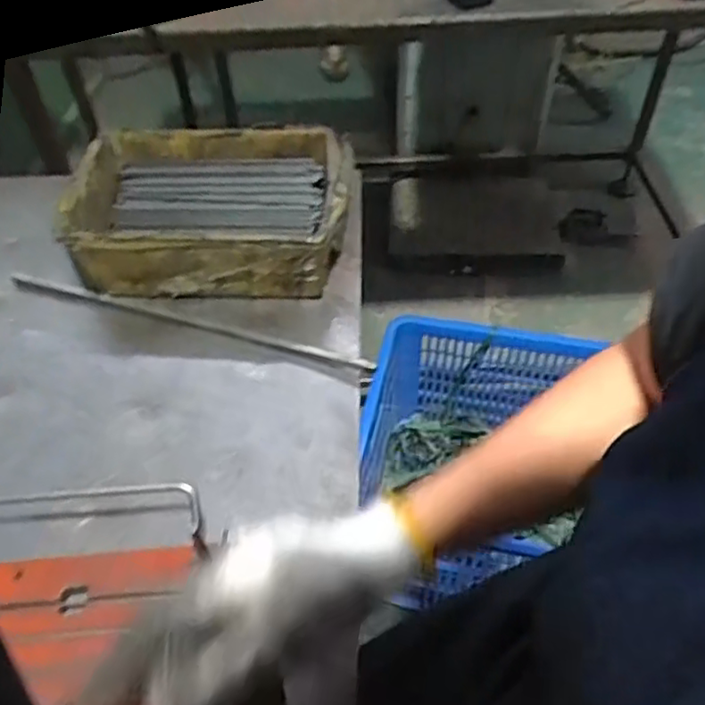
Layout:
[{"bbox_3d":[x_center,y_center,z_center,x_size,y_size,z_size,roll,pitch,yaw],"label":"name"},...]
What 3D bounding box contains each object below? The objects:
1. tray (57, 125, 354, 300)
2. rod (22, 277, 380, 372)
[{"bbox_3d":[-0.135,-0.139,0.644,0.258,0.077,0.185,1,49,3],"label":"tray"},{"bbox_3d":[-0.156,-0.030,0.593,0.360,0.007,0.014,14,50,14],"label":"rod"}]

